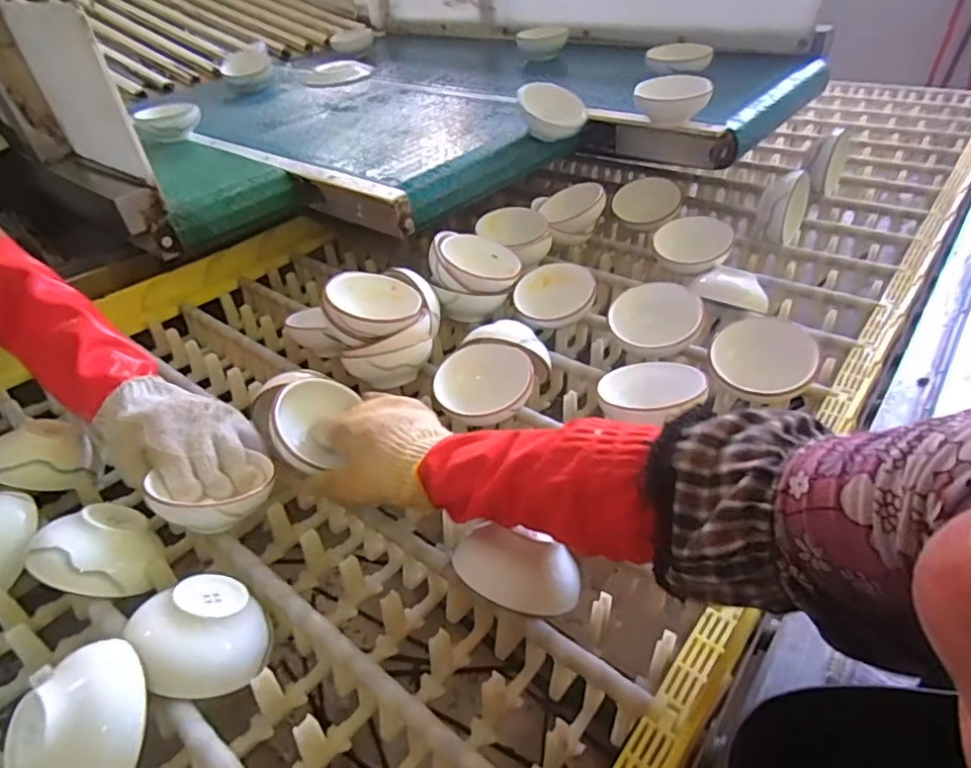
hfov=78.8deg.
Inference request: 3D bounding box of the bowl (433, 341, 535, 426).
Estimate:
[{"bbox_3d":[-0.002,0.003,0.641,0.100,0.044,0.097,-4,45,4],"label":"bowl"}]

